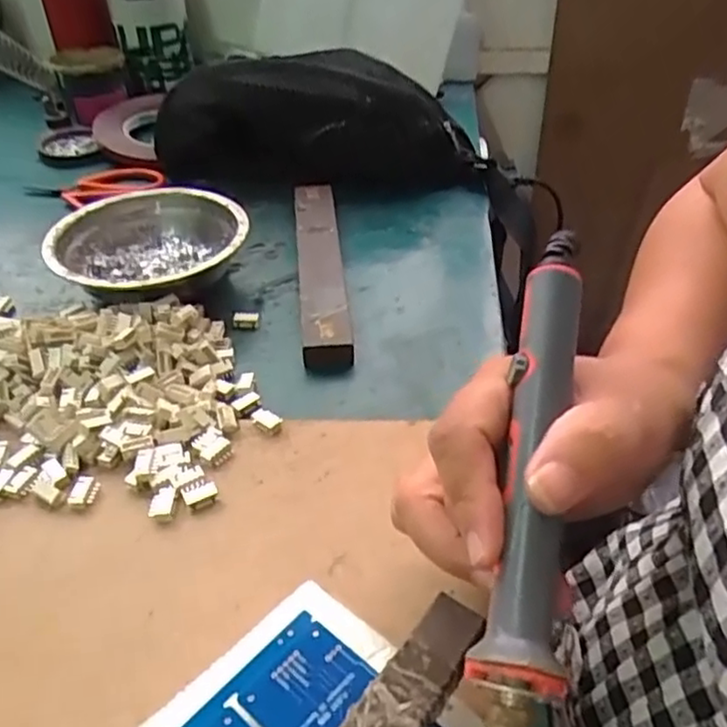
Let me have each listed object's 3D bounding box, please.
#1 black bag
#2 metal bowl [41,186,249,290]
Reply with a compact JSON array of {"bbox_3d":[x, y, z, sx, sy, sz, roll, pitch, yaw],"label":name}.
[{"bbox_3d":[-0.035,-0.192,0.563,0.256,0.109,0.042,-5,40,-6],"label":"black bag"},{"bbox_3d":[-0.144,-0.078,0.460,0.119,0.037,0.119,0,39,0],"label":"metal bowl"}]

